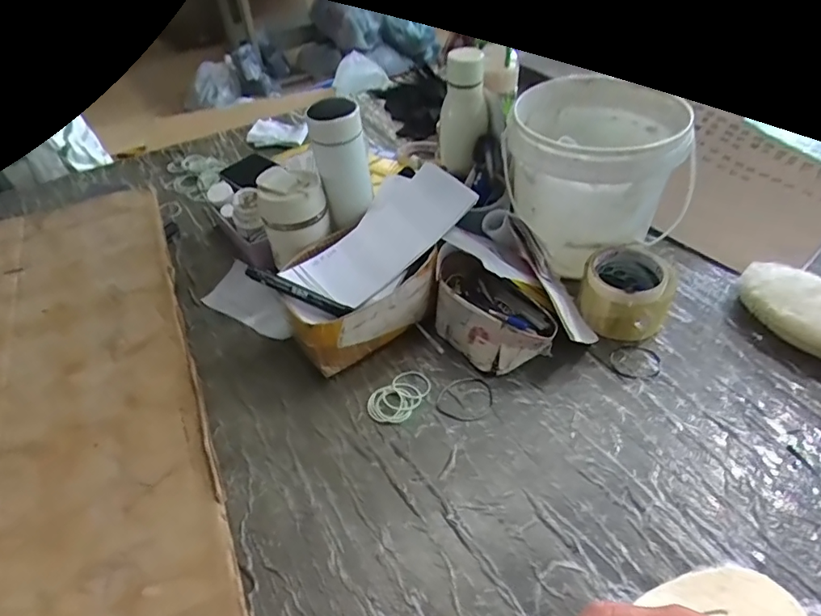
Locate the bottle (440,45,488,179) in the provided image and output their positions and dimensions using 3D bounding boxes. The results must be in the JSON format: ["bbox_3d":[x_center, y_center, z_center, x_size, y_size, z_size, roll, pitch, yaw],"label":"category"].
[{"bbox_3d":[0.069,-0.252,0.671,0.059,0.151,0.062,2,45,6],"label":"bottle"}]

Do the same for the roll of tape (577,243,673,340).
[{"bbox_3d":[0.257,-0.019,0.624,0.099,0.086,0.097,-2,44,2],"label":"roll of tape"}]

